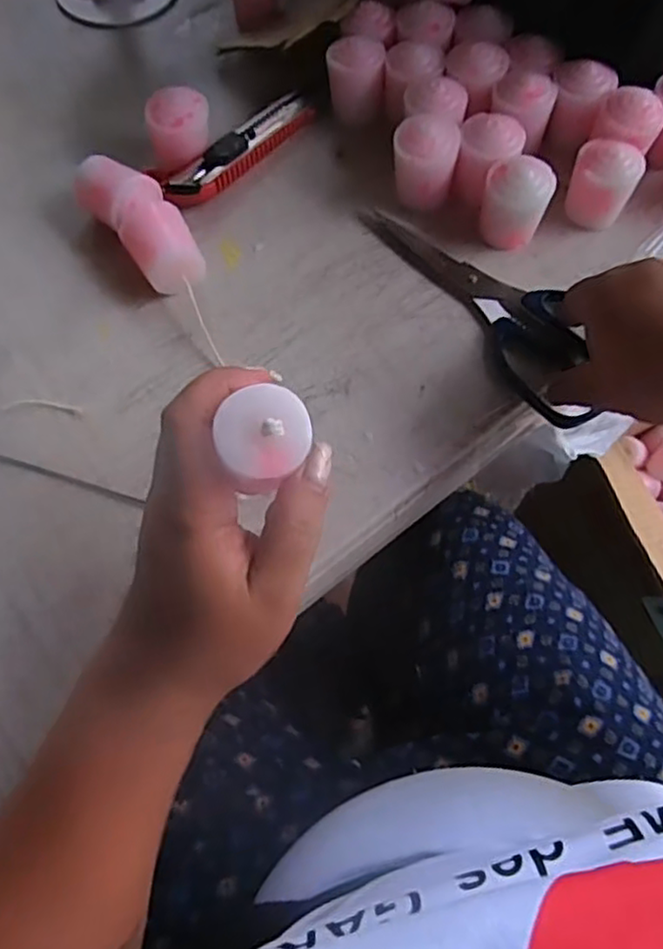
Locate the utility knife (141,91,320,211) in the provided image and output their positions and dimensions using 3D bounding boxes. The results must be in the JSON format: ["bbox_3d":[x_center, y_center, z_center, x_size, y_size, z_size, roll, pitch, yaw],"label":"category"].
[{"bbox_3d":[-0.061,-0.214,0.441,0.123,0.016,0.035,-42,72,-16],"label":"utility knife"}]

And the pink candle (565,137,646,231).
[{"bbox_3d":[0.161,-0.174,0.405,0.036,0.041,0.033,0,66,0],"label":"pink candle"}]

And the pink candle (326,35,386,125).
[{"bbox_3d":[0.016,-0.260,0.449,0.037,0.042,0.031,-4,66,-1],"label":"pink candle"}]

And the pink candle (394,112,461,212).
[{"bbox_3d":[0.057,-0.190,0.415,0.037,0.046,0.037,11,67,5],"label":"pink candle"}]

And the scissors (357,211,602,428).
[{"bbox_3d":[0.091,-0.103,0.394,0.054,0.009,0.181,-35,69,-14],"label":"scissors"}]

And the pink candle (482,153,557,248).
[{"bbox_3d":[0.107,-0.160,0.397,0.036,0.043,0.030,-33,70,-13],"label":"pink candle"}]

